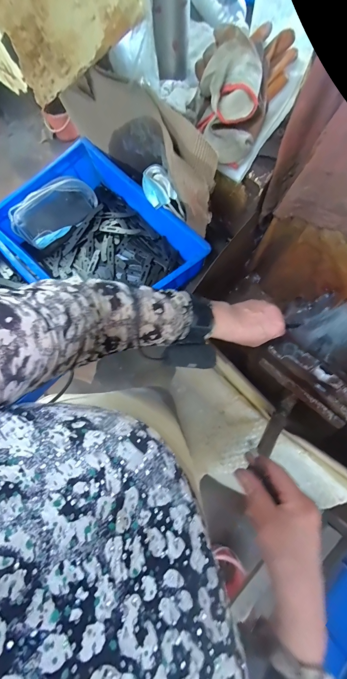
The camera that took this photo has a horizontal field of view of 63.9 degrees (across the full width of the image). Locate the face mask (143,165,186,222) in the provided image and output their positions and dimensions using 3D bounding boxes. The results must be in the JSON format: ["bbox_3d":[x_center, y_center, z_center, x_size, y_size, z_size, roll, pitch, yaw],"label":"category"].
[{"bbox_3d":[-0.016,-0.309,0.592,0.114,0.035,0.064,35,116,-16],"label":"face mask"}]

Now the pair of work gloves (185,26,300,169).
[{"bbox_3d":[0.093,-0.398,0.434,0.144,0.069,0.208,27,77,5],"label":"pair of work gloves"}]

